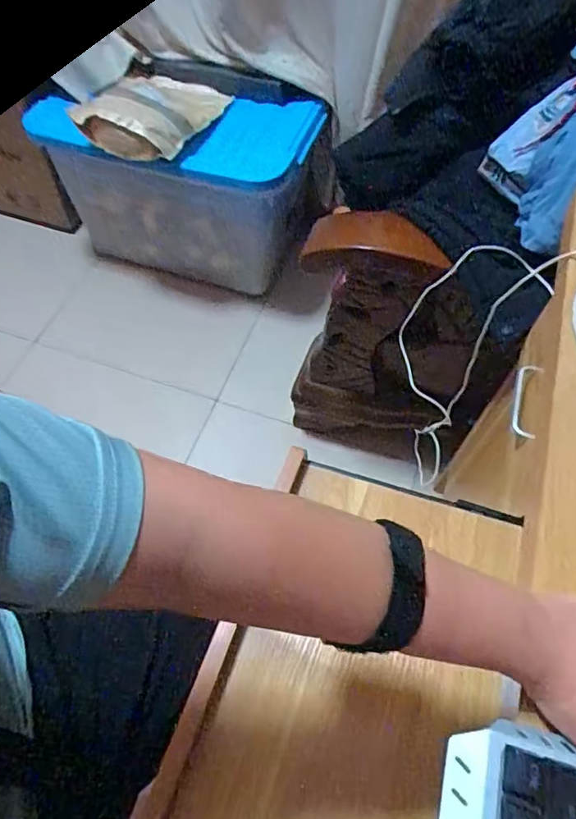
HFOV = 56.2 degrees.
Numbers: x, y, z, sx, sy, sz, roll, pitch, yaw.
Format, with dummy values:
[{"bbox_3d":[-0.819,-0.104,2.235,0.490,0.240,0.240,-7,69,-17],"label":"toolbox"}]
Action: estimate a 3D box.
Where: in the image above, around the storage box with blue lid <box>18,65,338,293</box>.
[{"bbox_3d":[-0.214,-0.472,1.189,0.555,0.430,0.245,7,59,2],"label":"storage box with blue lid"}]

